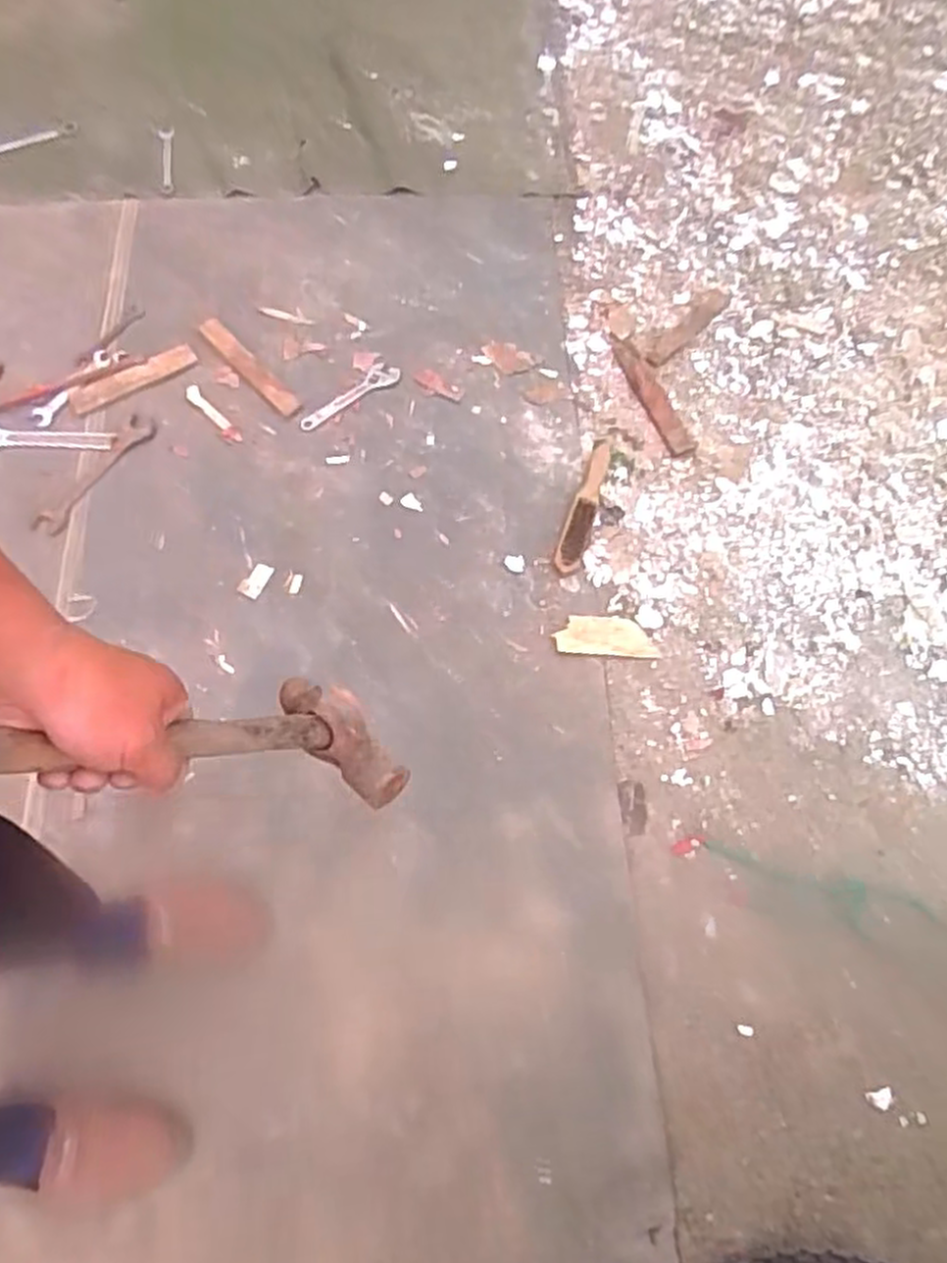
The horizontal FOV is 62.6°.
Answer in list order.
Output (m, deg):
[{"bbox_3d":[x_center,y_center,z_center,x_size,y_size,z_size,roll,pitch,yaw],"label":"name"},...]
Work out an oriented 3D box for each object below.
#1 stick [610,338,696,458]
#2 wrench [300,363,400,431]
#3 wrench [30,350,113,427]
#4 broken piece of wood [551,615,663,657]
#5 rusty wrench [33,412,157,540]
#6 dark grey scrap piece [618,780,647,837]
[{"bbox_3d":[0.308,-0.408,1.347,0.053,0.010,0.260,-23,71,-8],"label":"stick"},{"bbox_3d":[-0.214,-0.403,1.327,0.190,0.009,0.047,-33,73,-12],"label":"wrench"},{"bbox_3d":[-0.695,-0.424,1.349,0.034,0.013,0.181,32,73,11],"label":"wrench"},{"bbox_3d":[0.198,0.006,1.162,0.152,0.011,0.060,2,70,1],"label":"broken piece of wood"},{"bbox_3d":[-0.626,-0.258,1.291,0.051,0.019,0.251,33,73,11],"label":"rusty wrench"},{"bbox_3d":[0.222,0.246,1.082,0.036,0.007,0.075,-2,70,-1],"label":"dark grey scrap piece"}]

